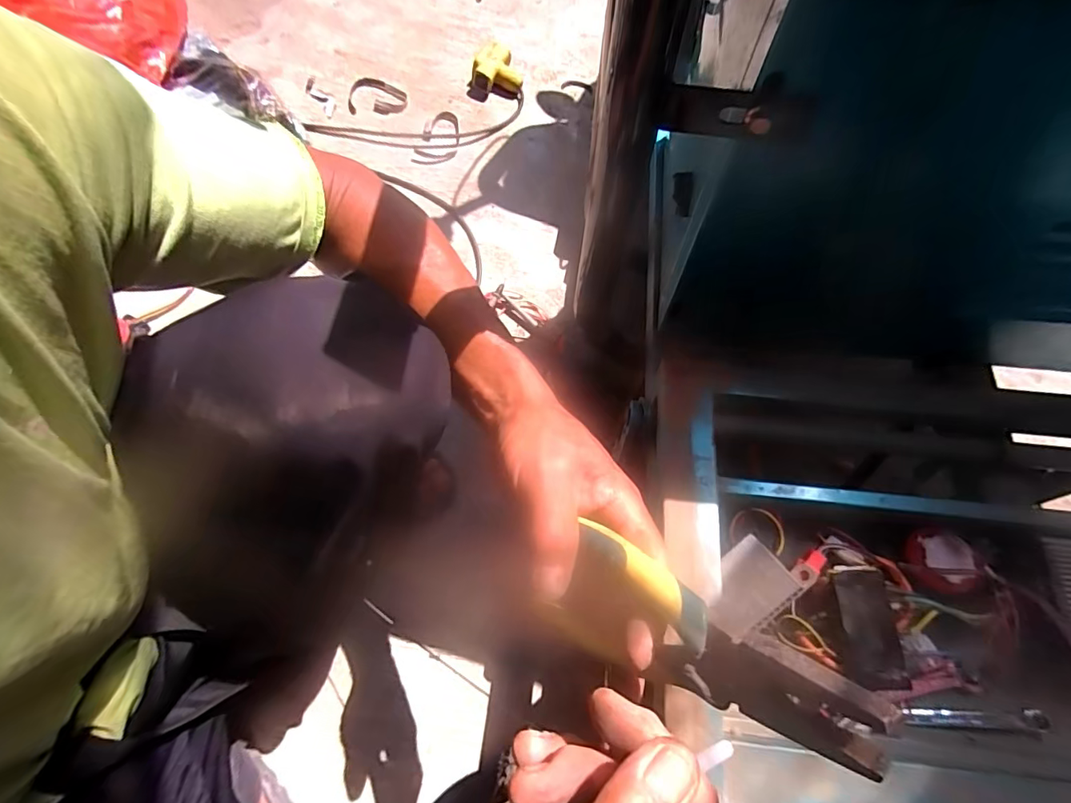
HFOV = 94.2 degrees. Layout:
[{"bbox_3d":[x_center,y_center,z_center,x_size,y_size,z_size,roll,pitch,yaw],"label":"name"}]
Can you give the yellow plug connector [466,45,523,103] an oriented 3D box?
[{"bbox_3d":[-0.078,-0.612,0.919,0.103,0.040,0.088,-9,68,-3],"label":"yellow plug connector"}]

